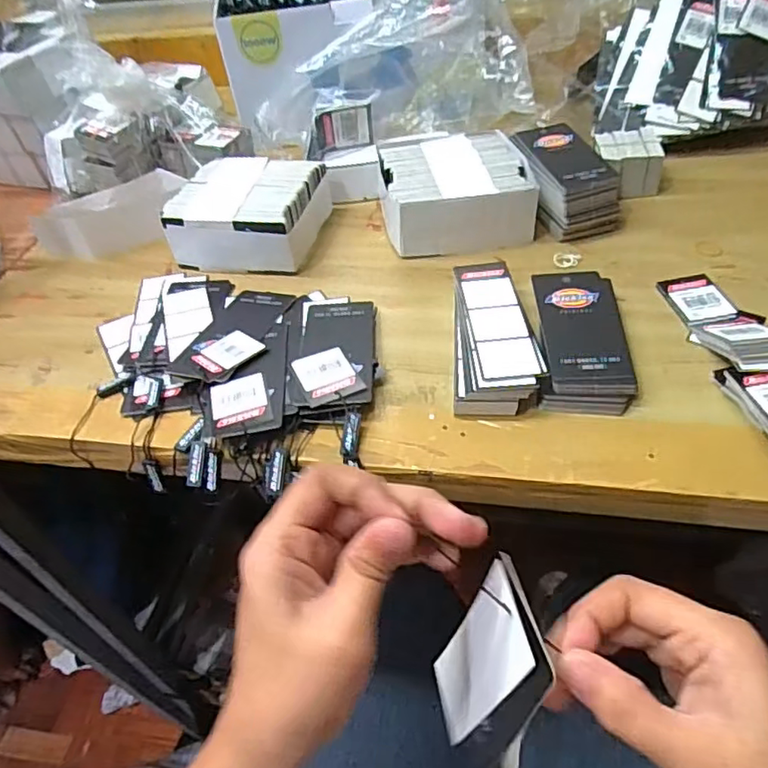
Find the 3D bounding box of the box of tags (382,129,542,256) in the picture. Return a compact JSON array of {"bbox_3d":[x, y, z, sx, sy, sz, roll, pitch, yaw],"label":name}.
[{"bbox_3d":[0.060,-0.171,0.518,0.121,0.050,0.123,-7,47,2],"label":"box of tags"}]

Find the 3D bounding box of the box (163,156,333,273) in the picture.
[{"bbox_3d":[-0.115,-0.154,0.519,0.113,0.043,0.114,8,49,15],"label":"box"}]

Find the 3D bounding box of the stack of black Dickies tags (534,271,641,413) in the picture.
[{"bbox_3d":[0.133,-0.032,0.401,0.055,0.020,0.120,1,47,9],"label":"stack of black Dickies tags"}]

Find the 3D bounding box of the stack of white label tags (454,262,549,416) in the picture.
[{"bbox_3d":[0.076,-0.034,0.406,0.054,0.029,0.128,0,47,7],"label":"stack of white label tags"}]

